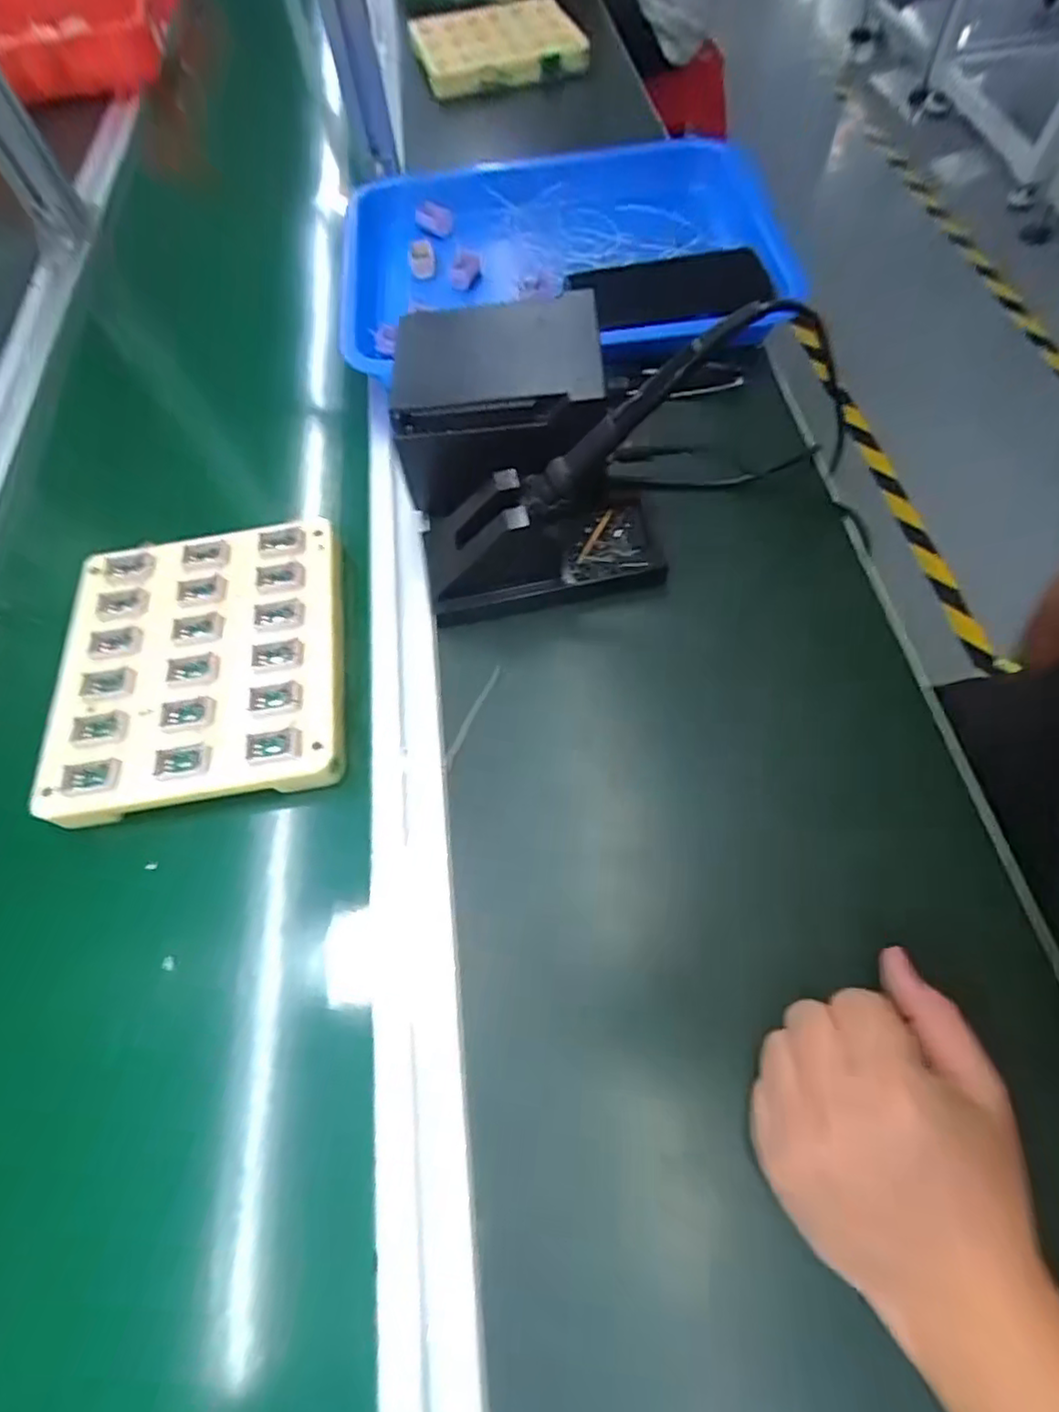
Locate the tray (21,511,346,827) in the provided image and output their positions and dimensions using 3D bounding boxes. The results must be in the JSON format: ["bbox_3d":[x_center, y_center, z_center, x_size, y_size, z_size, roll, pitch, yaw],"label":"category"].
[{"bbox_3d":[-0.215,-0.031,0.420,0.181,0.022,0.197,-8,62,-1],"label":"tray"}]

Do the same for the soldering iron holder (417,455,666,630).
[{"bbox_3d":[0.009,-0.121,0.421,0.158,0.076,0.091,-10,62,-2],"label":"soldering iron holder"}]

